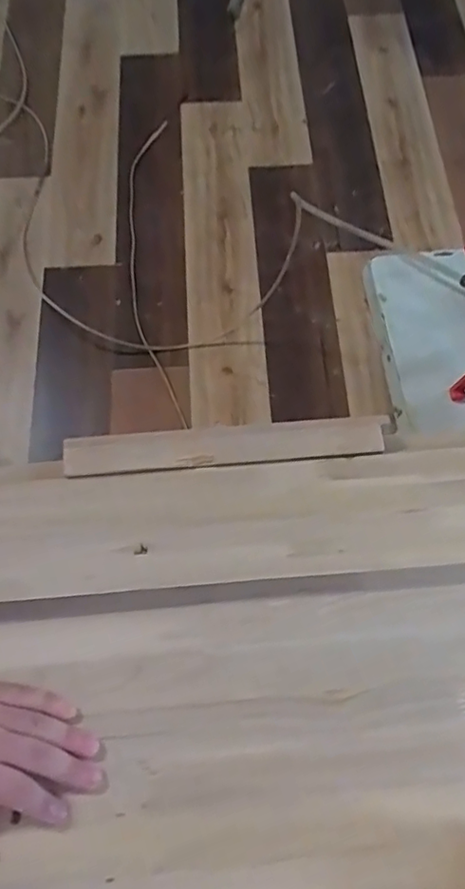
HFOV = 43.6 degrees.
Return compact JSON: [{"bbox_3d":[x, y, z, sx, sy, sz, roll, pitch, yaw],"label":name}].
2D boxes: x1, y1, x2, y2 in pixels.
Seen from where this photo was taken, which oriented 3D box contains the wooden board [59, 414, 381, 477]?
[{"bbox_3d":[-0.006,-0.001,0.497,0.270,0.012,0.036,-5,69,-2],"label":"wooden board"}]

